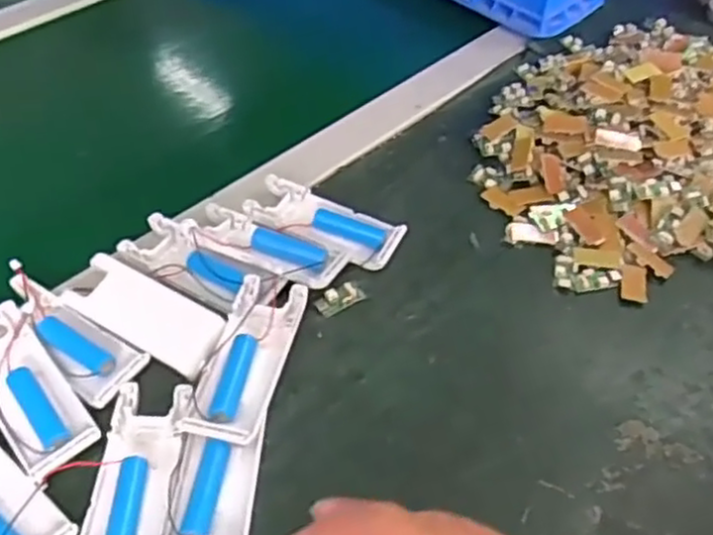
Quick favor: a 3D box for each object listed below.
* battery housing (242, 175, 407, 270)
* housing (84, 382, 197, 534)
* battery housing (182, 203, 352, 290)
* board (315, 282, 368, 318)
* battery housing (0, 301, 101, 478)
[{"bbox_3d":[-0.022,-0.030,0.491,0.104,0.014,0.041,21,50,17],"label":"battery housing"},{"bbox_3d":[-0.108,0.104,0.360,0.040,0.012,0.103,3,47,0],"label":"housing"},{"bbox_3d":[-0.058,-0.016,0.468,0.100,0.021,0.045,21,50,17],"label":"battery housing"},{"bbox_3d":[-0.010,0.019,0.456,0.031,0.004,0.017,-28,54,-25],"label":"board"},{"bbox_3d":[-0.185,0.061,0.399,0.040,0.017,0.114,-31,55,-27],"label":"battery housing"}]

